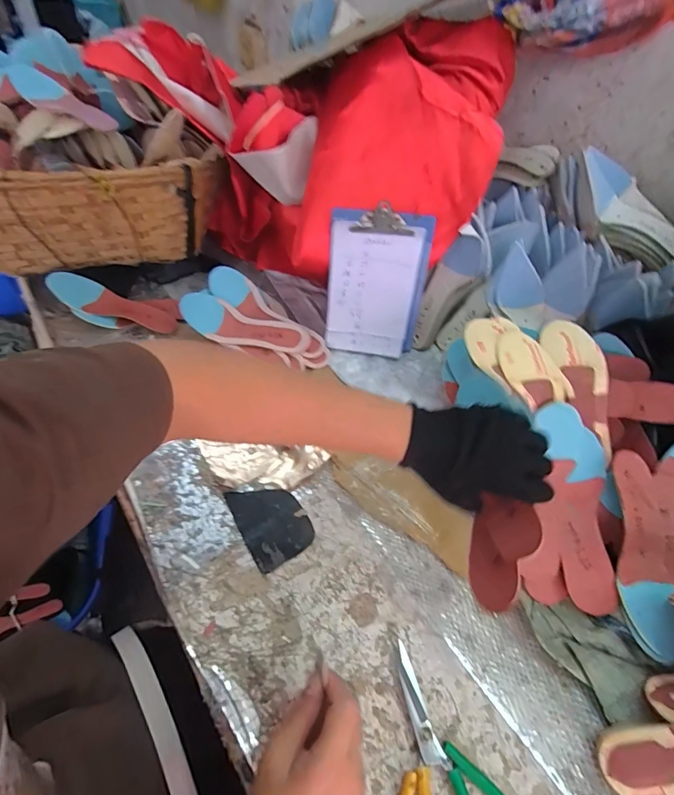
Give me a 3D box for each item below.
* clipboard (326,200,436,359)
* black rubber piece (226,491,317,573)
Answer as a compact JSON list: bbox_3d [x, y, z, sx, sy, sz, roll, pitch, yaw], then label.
[{"bbox_3d":[0.060,-0.171,0.649,0.141,0.227,0.020,7,37,4],"label":"clipboard"},{"bbox_3d":[-0.079,0.149,0.508,0.077,0.009,0.107,-22,54,-25],"label":"black rubber piece"}]

